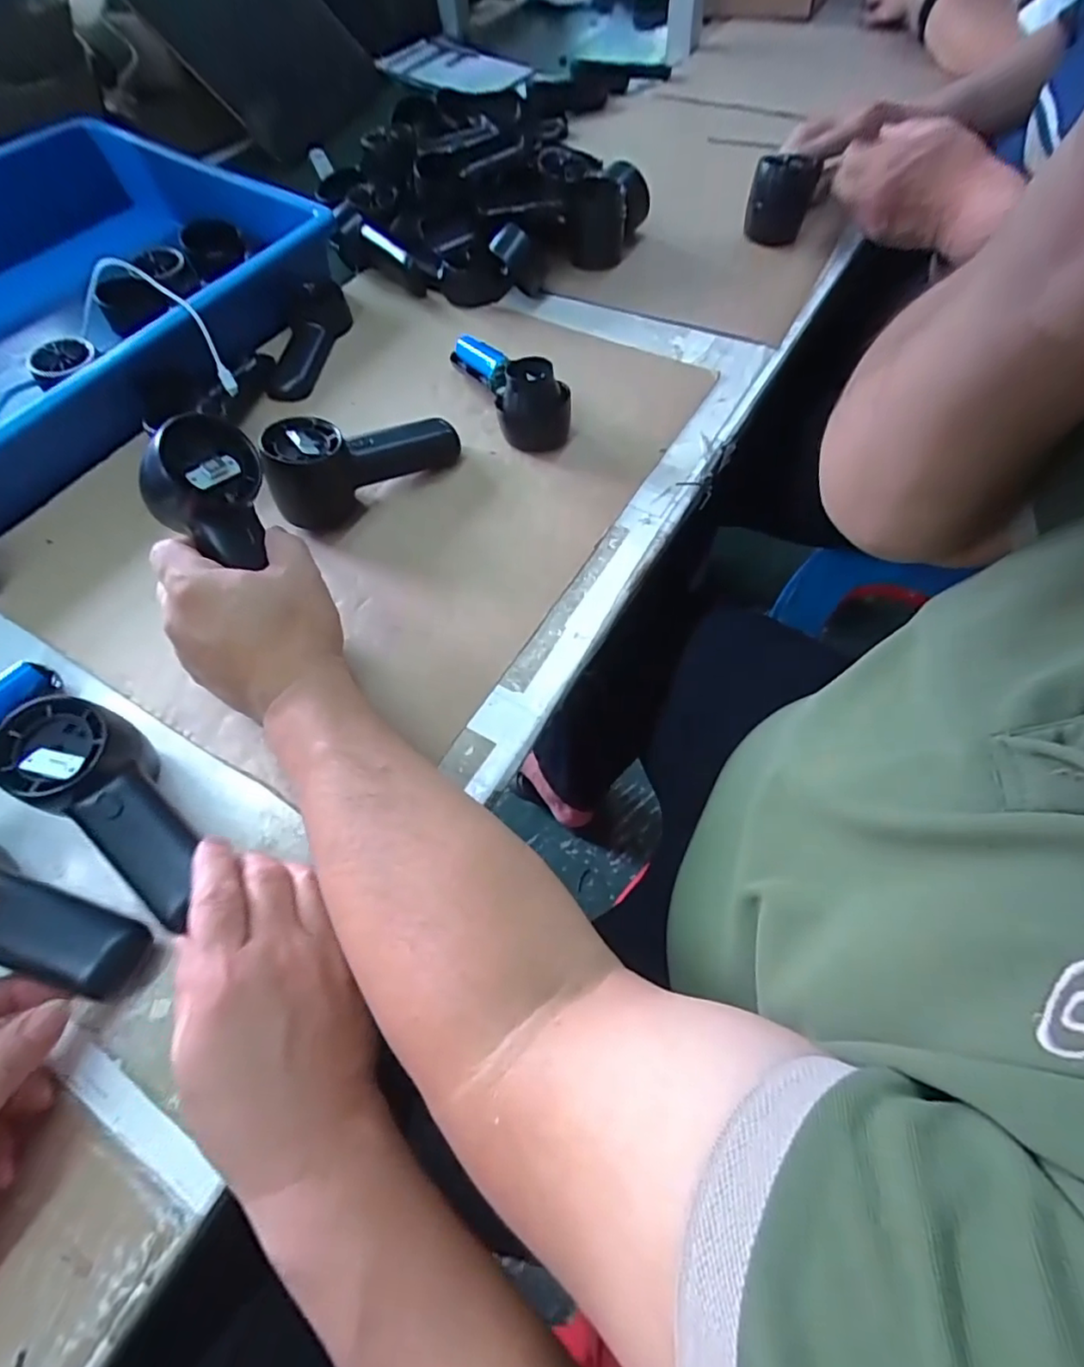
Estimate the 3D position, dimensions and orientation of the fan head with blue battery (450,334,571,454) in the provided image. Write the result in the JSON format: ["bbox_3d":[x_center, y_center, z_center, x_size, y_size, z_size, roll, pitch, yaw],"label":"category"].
[{"bbox_3d":[-0.029,-0.269,0.523,0.056,0.054,0.155,-21,63,-11],"label":"fan head with blue battery"}]

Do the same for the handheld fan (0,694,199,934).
[{"bbox_3d":[-0.240,0.071,0.340,0.058,0.054,0.142,-39,86,-19],"label":"handheld fan"}]

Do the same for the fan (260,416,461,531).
[{"bbox_3d":[-0.142,-0.184,0.475,0.150,0.062,0.058,-34,65,-17],"label":"fan"}]

